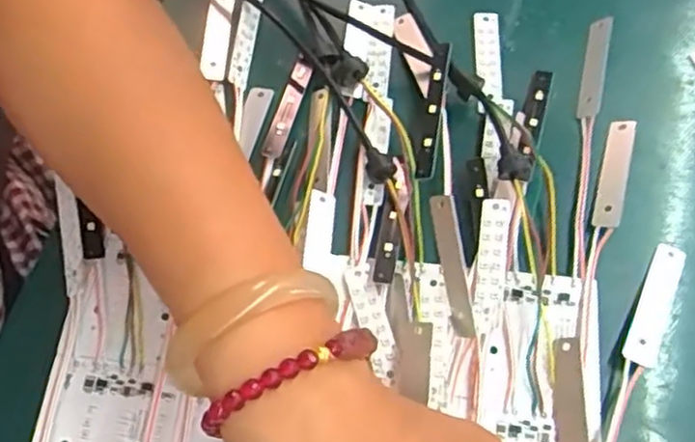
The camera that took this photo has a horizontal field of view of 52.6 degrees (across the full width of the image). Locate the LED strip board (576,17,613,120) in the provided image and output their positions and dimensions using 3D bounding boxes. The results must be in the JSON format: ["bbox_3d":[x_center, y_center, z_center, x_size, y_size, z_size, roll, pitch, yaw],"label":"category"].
[{"bbox_3d":[0.122,-0.076,0.348,0.010,0.007,0.059,12,68,7],"label":"LED strip board"}]

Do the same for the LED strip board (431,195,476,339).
[{"bbox_3d":[0.045,0.019,0.290,0.010,0.004,0.059,-8,96,28],"label":"LED strip board"}]

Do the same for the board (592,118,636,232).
[{"bbox_3d":[0.123,-0.022,0.325,0.012,0.006,0.057,16,68,9],"label":"board"}]

